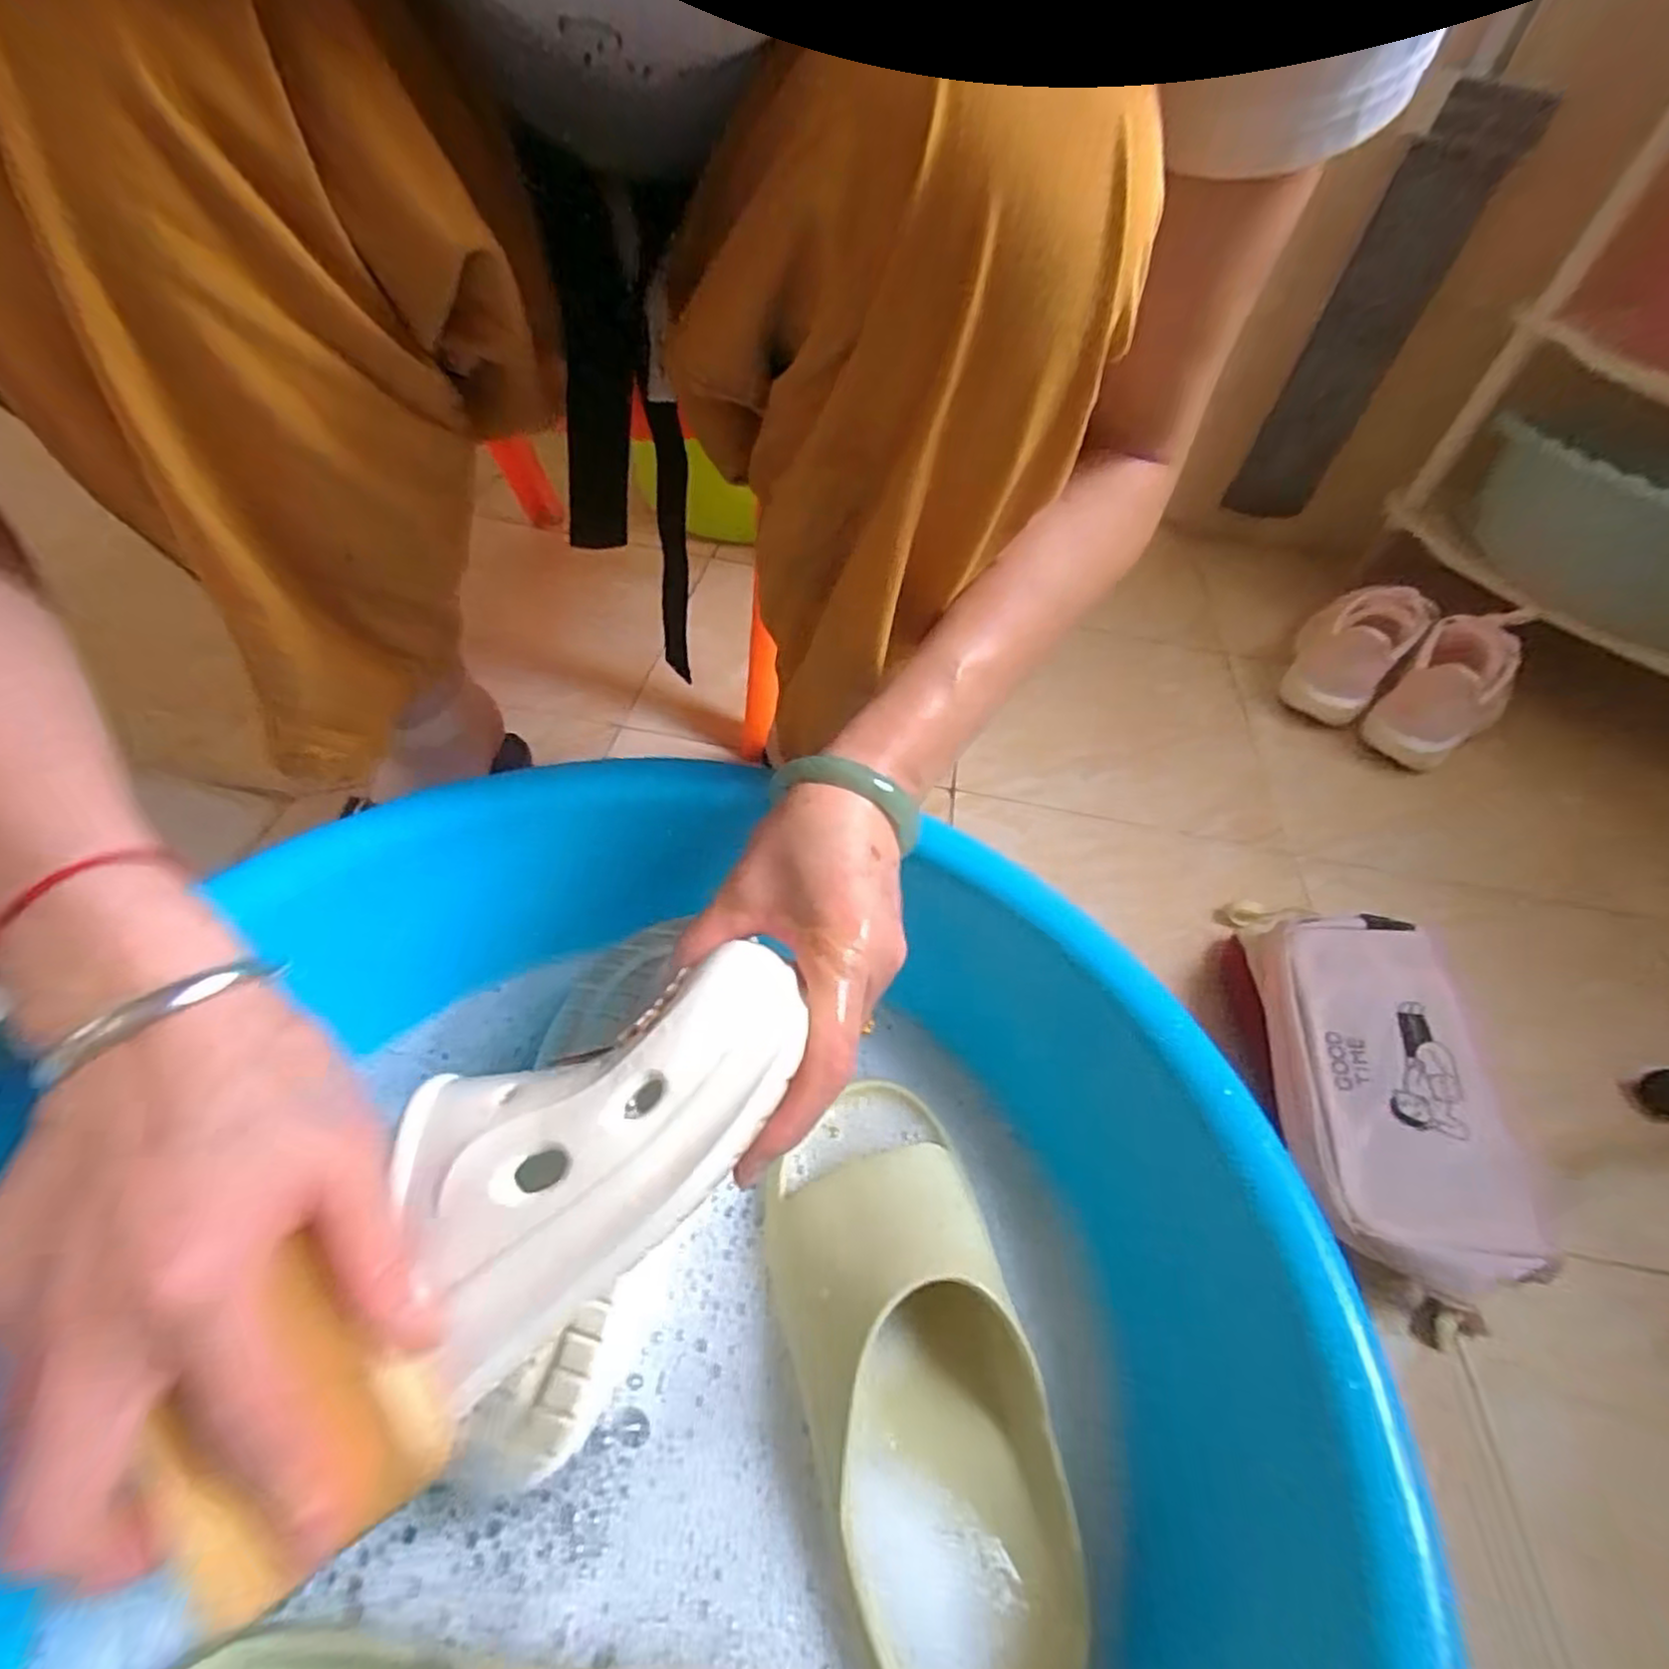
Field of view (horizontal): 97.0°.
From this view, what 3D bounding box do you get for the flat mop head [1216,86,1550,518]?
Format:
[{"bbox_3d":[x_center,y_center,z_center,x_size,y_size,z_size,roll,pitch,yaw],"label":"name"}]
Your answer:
[{"bbox_3d":[0.610,-0.584,0.857,0.015,0.409,0.106,-18,50,-38],"label":"flat mop head"}]

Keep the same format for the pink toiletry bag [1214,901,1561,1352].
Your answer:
[{"bbox_3d":[0.332,0.147,0.472,0.114,0.084,0.274,14,49,3],"label":"pink toiletry bag"}]

